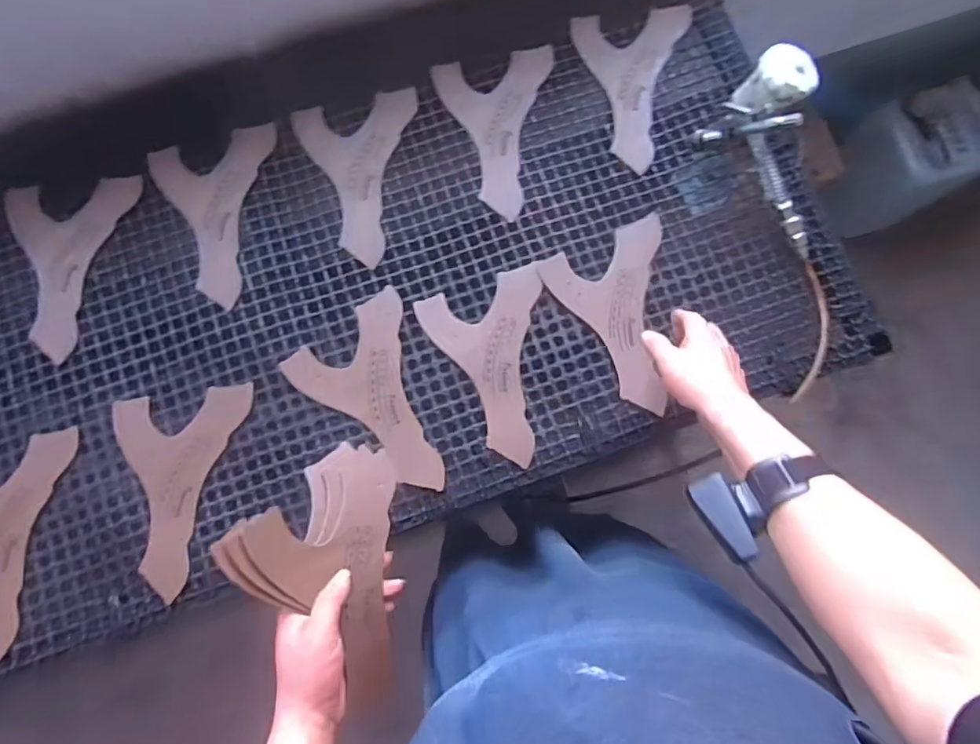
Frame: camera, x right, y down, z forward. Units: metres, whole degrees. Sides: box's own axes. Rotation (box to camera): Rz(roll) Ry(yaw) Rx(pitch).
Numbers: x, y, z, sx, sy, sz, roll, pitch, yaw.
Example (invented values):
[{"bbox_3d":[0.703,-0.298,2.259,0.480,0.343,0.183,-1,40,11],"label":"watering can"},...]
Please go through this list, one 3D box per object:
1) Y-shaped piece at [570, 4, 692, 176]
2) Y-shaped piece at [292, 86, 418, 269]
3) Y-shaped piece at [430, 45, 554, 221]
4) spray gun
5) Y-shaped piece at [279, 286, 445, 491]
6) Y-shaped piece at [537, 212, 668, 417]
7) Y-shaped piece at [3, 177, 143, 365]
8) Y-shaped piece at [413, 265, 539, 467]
[{"bbox_3d":[0.193,-0.370,0.729,0.147,0.022,0.216,-4,79,0],"label":"Y-shaped piece"},{"bbox_3d":[-0.150,-0.244,0.697,0.149,0.008,0.218,-13,79,-2],"label":"Y-shaped piece"},{"bbox_3d":[0.017,-0.305,0.713,0.150,0.018,0.215,-8,79,-1],"label":"Y-shaped piece"},{"bbox_3d":[0.330,-0.253,0.666,0.108,0.116,0.236,-13,101,-2],"label":"spray gun"},{"bbox_3d":[-0.112,0.027,0.648,0.147,0.007,0.215,-39,85,-9],"label":"Y-shaped piece"},{"bbox_3d":[0.174,-0.066,0.673,0.152,0.011,0.218,-24,81,-2],"label":"Y-shaped piece"},{"bbox_3d":[-0.529,-0.139,0.678,0.138,0.013,0.235,8,79,2],"label":"Y-shaped piece"},{"bbox_3d":[0.021,-0.008,0.661,0.149,0.010,0.217,-21,79,-3],"label":"Y-shaped piece"}]

